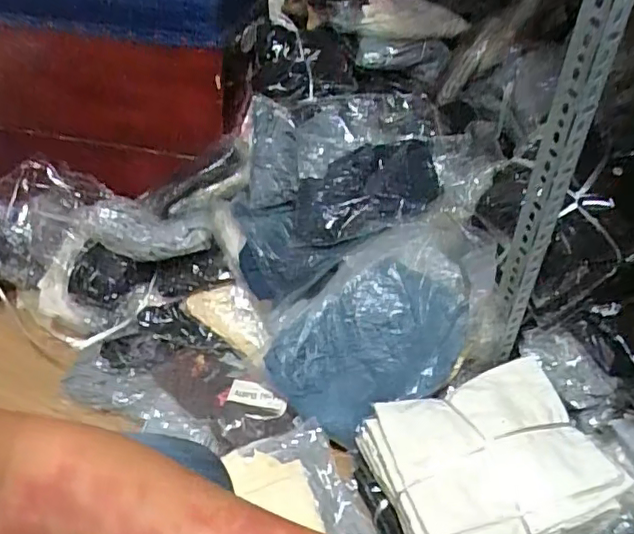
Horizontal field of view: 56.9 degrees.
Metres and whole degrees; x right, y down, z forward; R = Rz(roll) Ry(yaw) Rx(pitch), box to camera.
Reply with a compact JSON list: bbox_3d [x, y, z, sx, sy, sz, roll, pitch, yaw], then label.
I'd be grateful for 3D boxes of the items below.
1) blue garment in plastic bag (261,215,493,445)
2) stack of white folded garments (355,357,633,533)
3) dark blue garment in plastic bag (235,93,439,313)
[{"bbox_3d":[0.105,0.075,0.861,0.352,0.067,0.220,-37,84,-1],"label":"blue garment in plastic bag"},{"bbox_3d":[0.217,0.246,0.755,0.259,0.070,0.227,-12,44,-16],"label":"stack of white folded garments"},{"bbox_3d":[0.038,-0.150,0.980,0.364,0.100,0.381,-16,57,7],"label":"dark blue garment in plastic bag"}]

